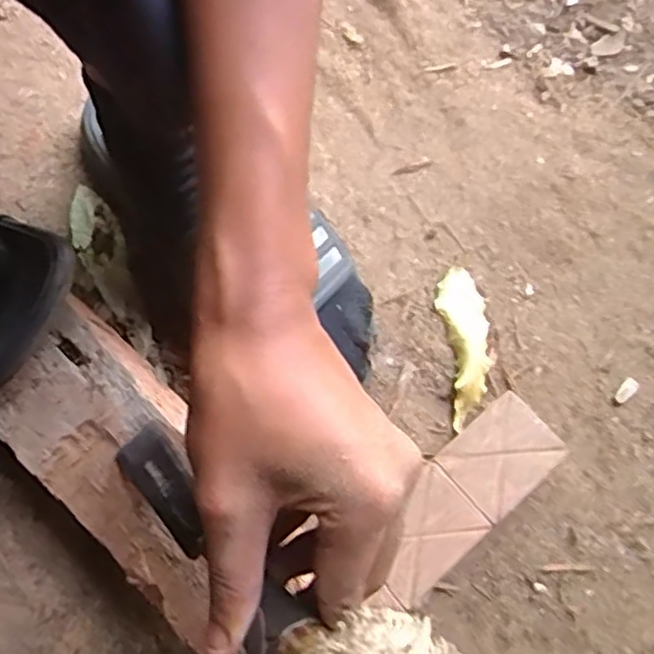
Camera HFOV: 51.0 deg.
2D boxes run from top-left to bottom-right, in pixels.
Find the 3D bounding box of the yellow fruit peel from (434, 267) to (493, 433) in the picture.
[{"bbox_3d":[0.095,0.012,0.469,0.034,0.008,0.111,-2,71,-3],"label":"yellow fruit peel"}]

